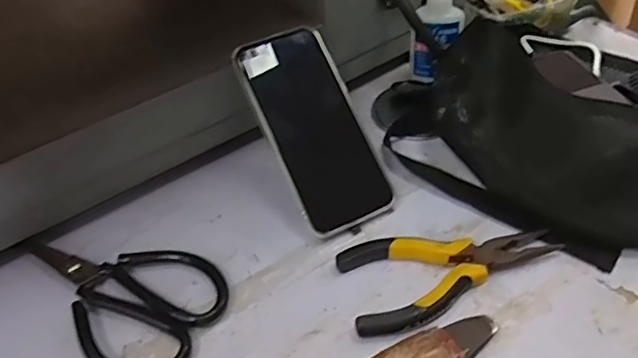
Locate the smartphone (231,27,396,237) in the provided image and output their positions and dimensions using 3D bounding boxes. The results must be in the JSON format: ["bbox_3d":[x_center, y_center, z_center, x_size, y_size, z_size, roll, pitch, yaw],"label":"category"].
[{"bbox_3d":[-0.002,-0.040,0.441,0.078,0.011,0.159,-24,85,-18],"label":"smartphone"}]

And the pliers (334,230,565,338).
[{"bbox_3d":[0.094,0.063,0.392,0.152,0.018,0.069,-12,46,-7],"label":"pliers"}]

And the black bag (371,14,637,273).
[{"bbox_3d":[0.175,-0.034,0.431,0.299,0.084,0.121,26,53,26],"label":"black bag"}]

